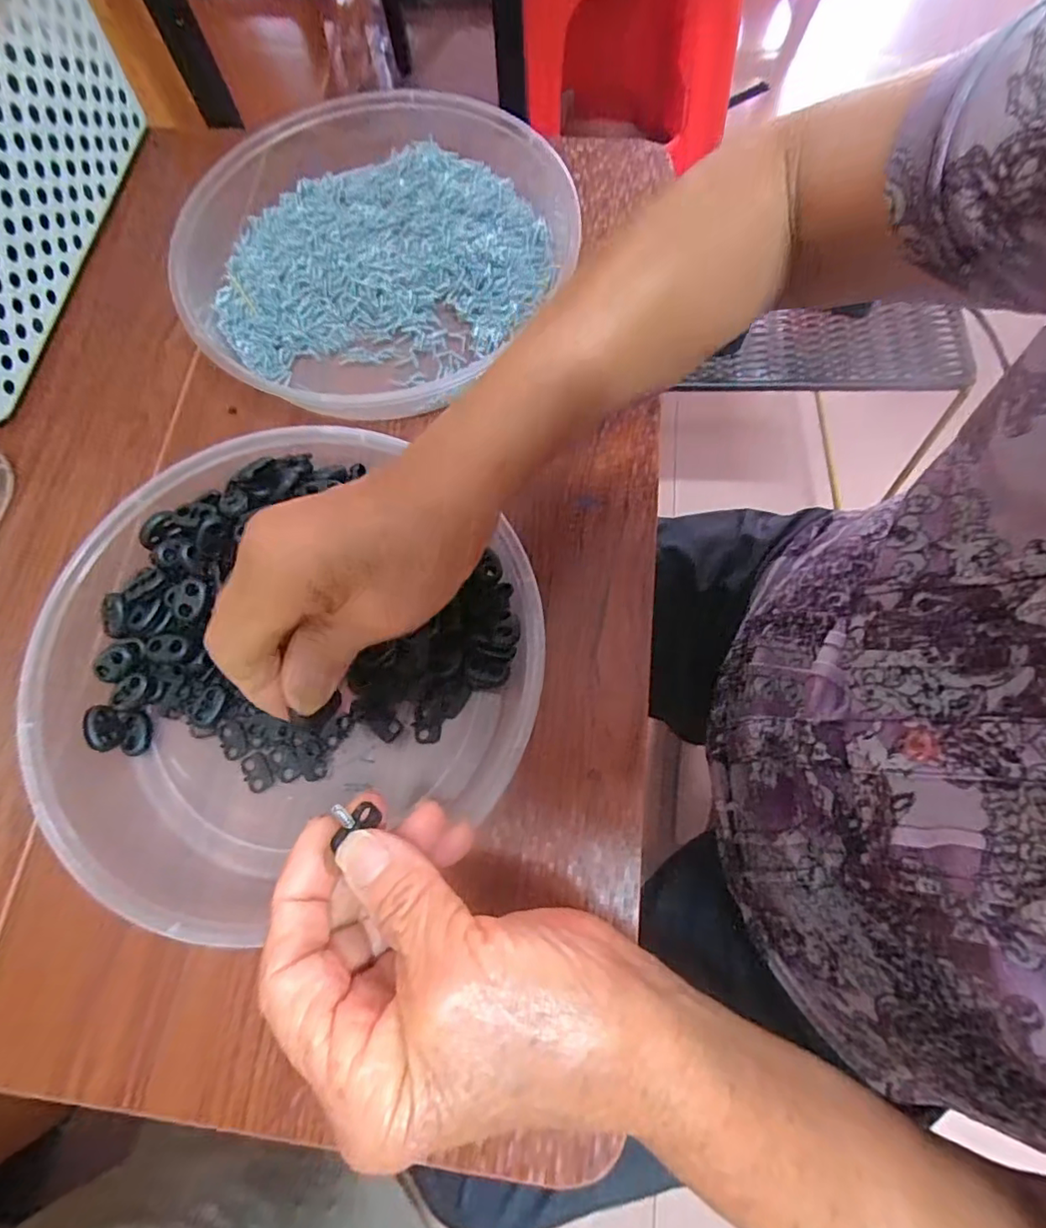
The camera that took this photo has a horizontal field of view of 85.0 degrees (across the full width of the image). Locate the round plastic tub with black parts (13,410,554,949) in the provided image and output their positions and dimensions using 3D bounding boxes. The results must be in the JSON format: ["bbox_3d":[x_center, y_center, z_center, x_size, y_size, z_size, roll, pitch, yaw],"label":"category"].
[{"bbox_3d":[-0.115,0.024,0.272,0.219,0.049,0.220,0,74,1],"label":"round plastic tub with black parts"}]

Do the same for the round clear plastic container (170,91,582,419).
[{"bbox_3d":[-0.099,-0.227,0.354,0.220,0.039,0.237,0,74,1],"label":"round clear plastic container"}]

